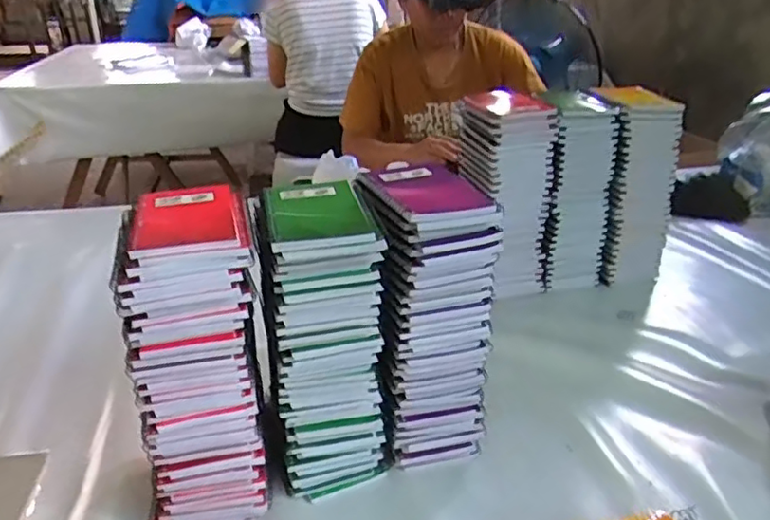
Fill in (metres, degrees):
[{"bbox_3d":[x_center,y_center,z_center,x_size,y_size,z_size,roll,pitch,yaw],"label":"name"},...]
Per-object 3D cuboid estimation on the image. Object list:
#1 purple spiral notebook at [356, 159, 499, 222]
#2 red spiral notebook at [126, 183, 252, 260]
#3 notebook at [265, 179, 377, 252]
[{"bbox_3d":[0.043,-0.063,0.578,0.100,0.012,0.123,-9,27,-19],"label":"purple spiral notebook"},{"bbox_3d":[-0.163,-0.035,0.523,0.092,0.013,0.116,-7,26,-16],"label":"red spiral notebook"},{"bbox_3d":[-0.056,-0.041,0.541,0.085,0.011,0.126,-5,26,-11],"label":"notebook"}]

